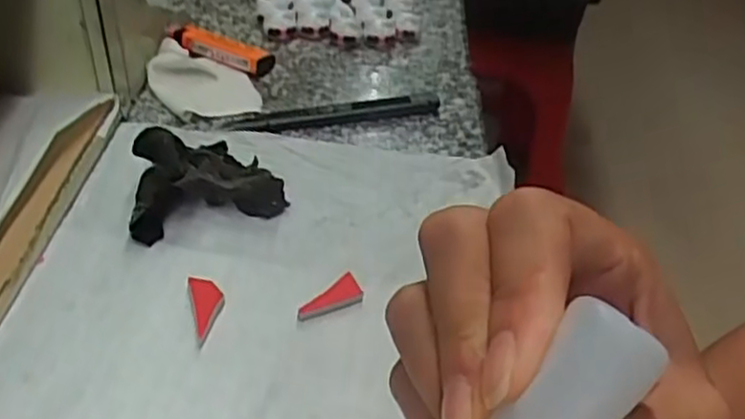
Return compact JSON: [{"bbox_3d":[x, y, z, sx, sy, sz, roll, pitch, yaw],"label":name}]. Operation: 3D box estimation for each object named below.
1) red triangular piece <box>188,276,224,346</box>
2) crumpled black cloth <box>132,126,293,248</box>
[{"bbox_3d":[-0.077,0.046,0.346,0.015,0.006,0.037,-9,42,-17],"label":"red triangular piece"},{"bbox_3d":[-0.092,-0.018,0.394,0.078,0.033,0.053,-12,43,-20],"label":"crumpled black cloth"}]

